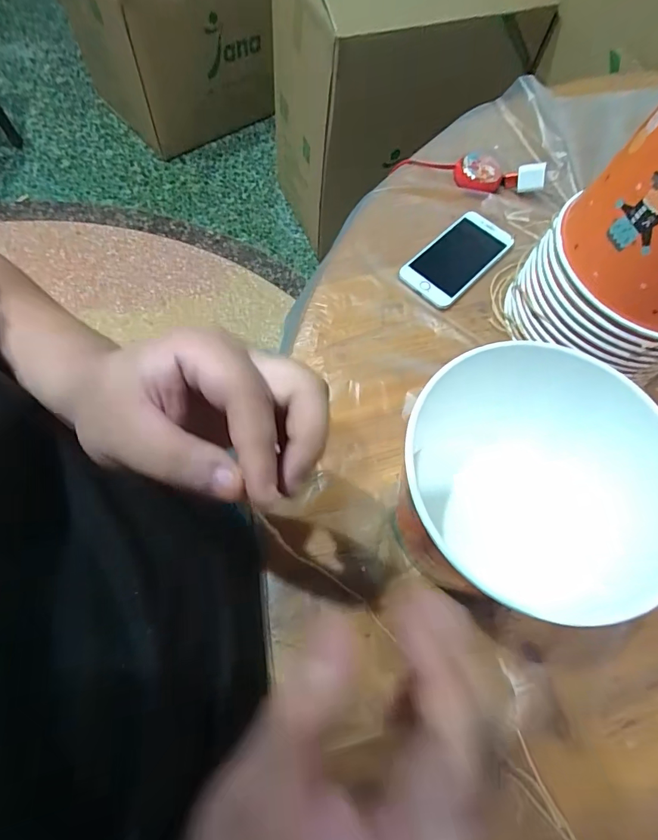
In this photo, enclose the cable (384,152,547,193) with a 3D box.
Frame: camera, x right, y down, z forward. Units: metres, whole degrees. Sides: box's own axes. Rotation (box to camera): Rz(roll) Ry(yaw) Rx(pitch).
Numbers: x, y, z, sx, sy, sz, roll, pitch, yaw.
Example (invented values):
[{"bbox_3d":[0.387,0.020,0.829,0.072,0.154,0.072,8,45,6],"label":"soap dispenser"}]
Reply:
[{"bbox_3d":[0.161,-0.291,0.506,0.171,0.024,0.042,12,67,3],"label":"cable"}]

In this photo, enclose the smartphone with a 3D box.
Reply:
[{"bbox_3d":[0.138,-0.175,0.469,0.067,0.006,0.132,42,72,15],"label":"smartphone"}]

